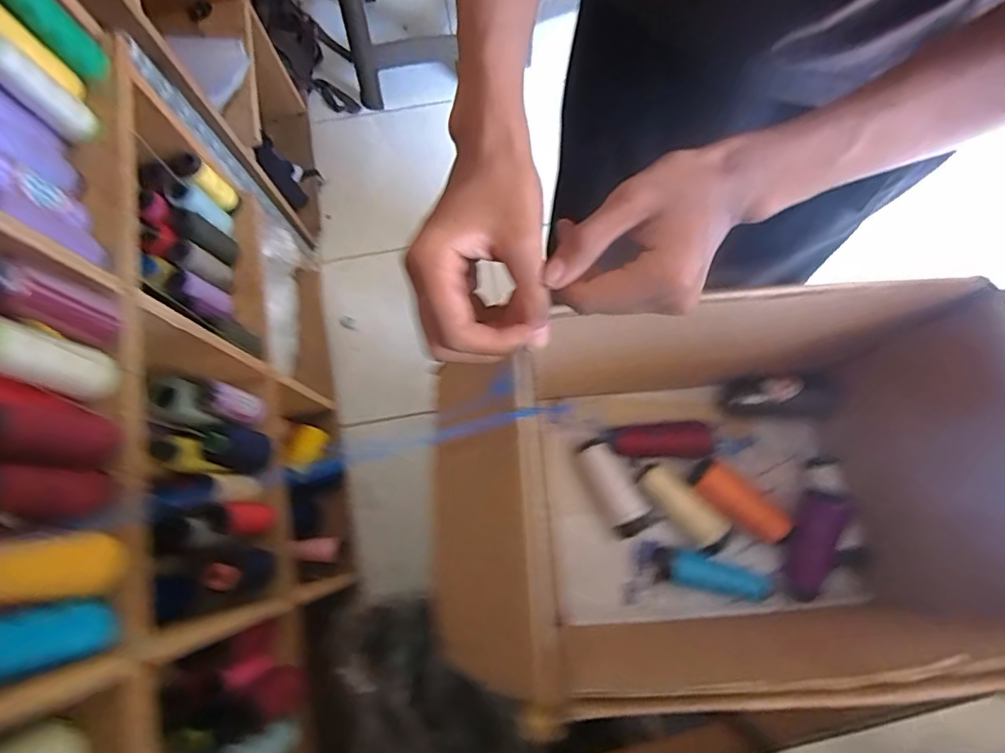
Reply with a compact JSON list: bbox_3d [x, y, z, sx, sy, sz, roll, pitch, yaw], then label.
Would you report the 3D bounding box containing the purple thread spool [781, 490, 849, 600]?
[{"bbox_3d":[0.334,0.182,0.567,0.032,0.038,0.114,18,77,6],"label":"purple thread spool"}]

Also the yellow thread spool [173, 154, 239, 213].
[{"bbox_3d":[-0.460,-0.300,0.830,0.043,0.123,0.041,0,76,2],"label":"yellow thread spool"}]

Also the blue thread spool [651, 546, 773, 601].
[{"bbox_3d":[0.231,0.222,0.587,0.121,0.032,0.037,13,77,5],"label":"blue thread spool"}]

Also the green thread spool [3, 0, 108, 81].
[{"bbox_3d":[-0.460,-0.362,0.536,0.036,0.117,0.033,0,76,2],"label":"green thread spool"}]

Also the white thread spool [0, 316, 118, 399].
[{"bbox_3d":[-0.378,-0.015,0.435,0.035,0.117,0.038,23,78,7],"label":"white thread spool"}]

